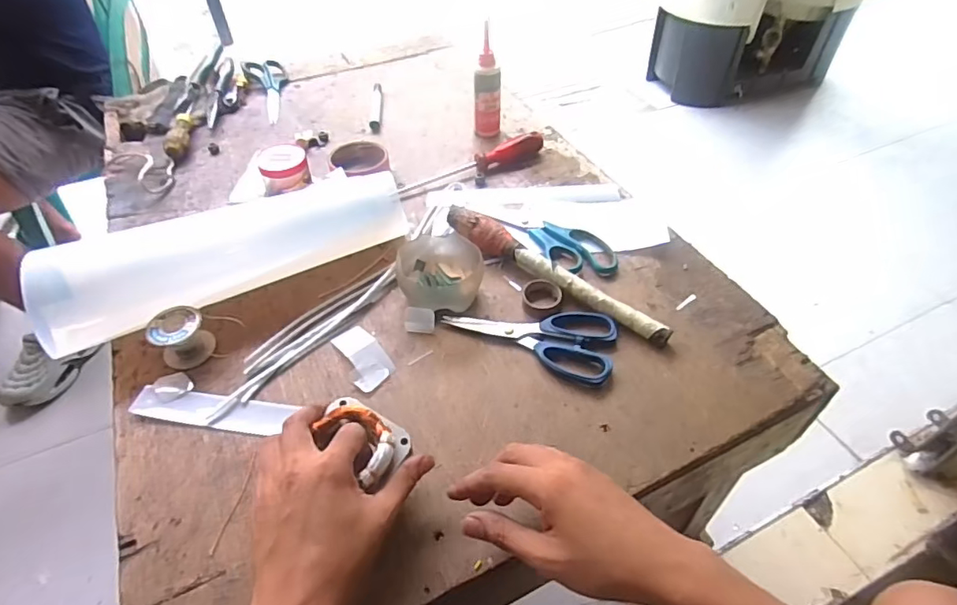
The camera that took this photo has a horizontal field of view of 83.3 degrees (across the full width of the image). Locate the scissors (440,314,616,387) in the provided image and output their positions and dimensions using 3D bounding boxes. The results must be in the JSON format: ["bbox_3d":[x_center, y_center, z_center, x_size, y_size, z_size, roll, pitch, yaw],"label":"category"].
[{"bbox_3d":[0.058,0.025,0.562,0.179,0.014,0.082,21,51,19],"label":"scissors"}]

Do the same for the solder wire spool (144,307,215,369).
[{"bbox_3d":[-0.298,0.034,0.541,0.049,0.041,0.044,-33,55,-26],"label":"solder wire spool"}]

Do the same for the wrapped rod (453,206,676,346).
[{"bbox_3d":[0.077,-0.036,0.599,0.290,0.033,0.029,32,55,26],"label":"wrapped rod"}]

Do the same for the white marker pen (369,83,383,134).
[{"bbox_3d":[-0.169,-0.327,0.896,0.018,0.013,0.148,-3,47,-3],"label":"white marker pen"}]

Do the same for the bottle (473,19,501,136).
[{"bbox_3d":[0.014,-0.313,0.781,0.039,0.153,0.033,2,47,3],"label":"bottle"}]

